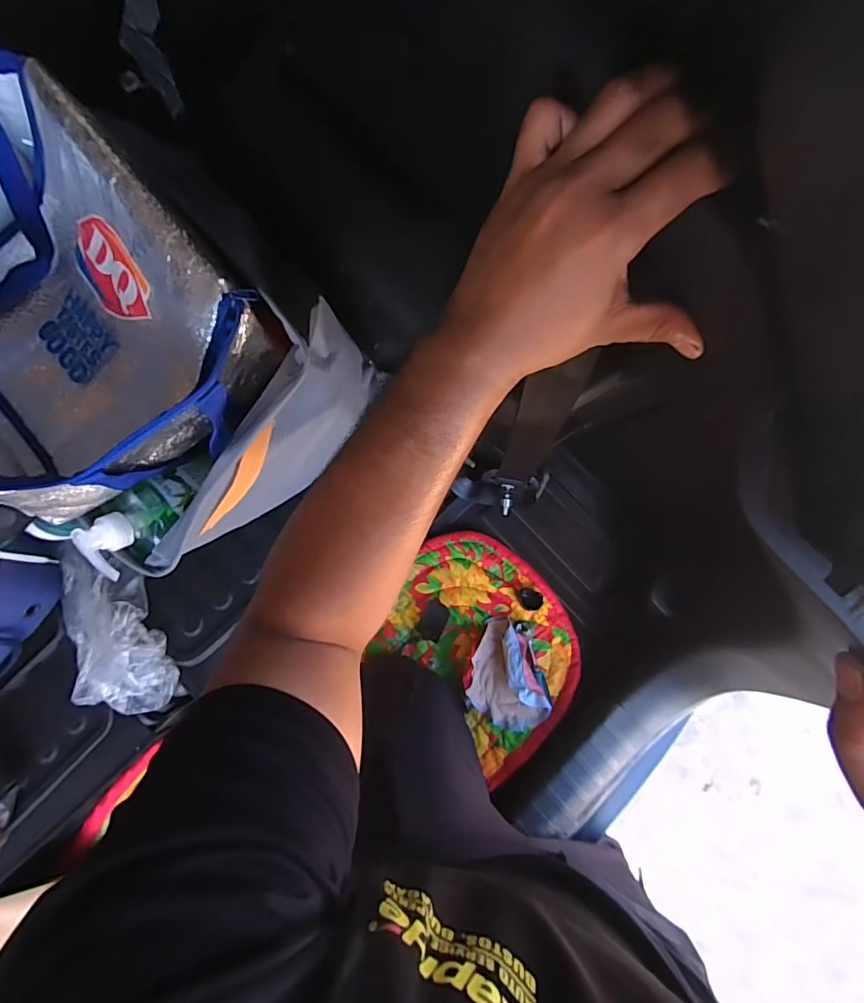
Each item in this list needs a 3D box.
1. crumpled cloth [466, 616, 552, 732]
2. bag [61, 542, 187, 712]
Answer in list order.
[{"bbox_3d":[0.107,0.266,0.741,0.113,0.048,0.162,-21,84,-2],"label":"crumpled cloth"},{"bbox_3d":[-0.391,0.154,0.596,0.103,0.048,0.224,-32,84,-3],"label":"bag"}]

